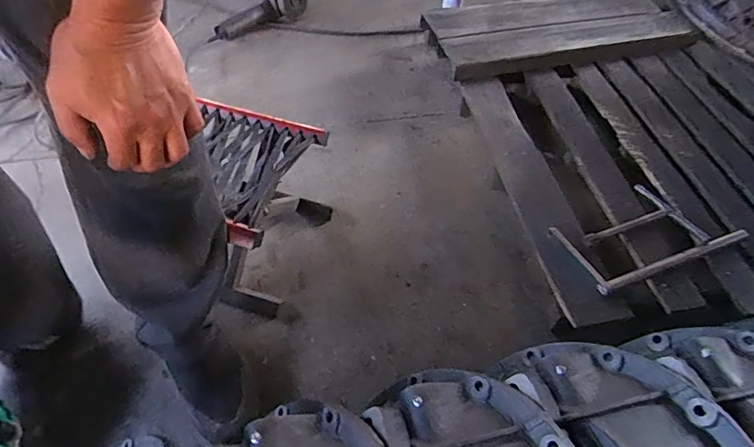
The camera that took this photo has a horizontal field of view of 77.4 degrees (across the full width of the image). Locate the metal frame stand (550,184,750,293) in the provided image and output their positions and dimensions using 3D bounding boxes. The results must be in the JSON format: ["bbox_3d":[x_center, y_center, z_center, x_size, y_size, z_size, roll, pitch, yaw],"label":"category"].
[{"bbox_3d":[0.473,0.011,0.846,0.299,0.035,0.171,-16,53,-15],"label":"metal frame stand"}]

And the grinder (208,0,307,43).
[{"bbox_3d":[-0.352,-0.607,1.361,0.291,0.088,0.085,-26,56,-21],"label":"grinder"}]

